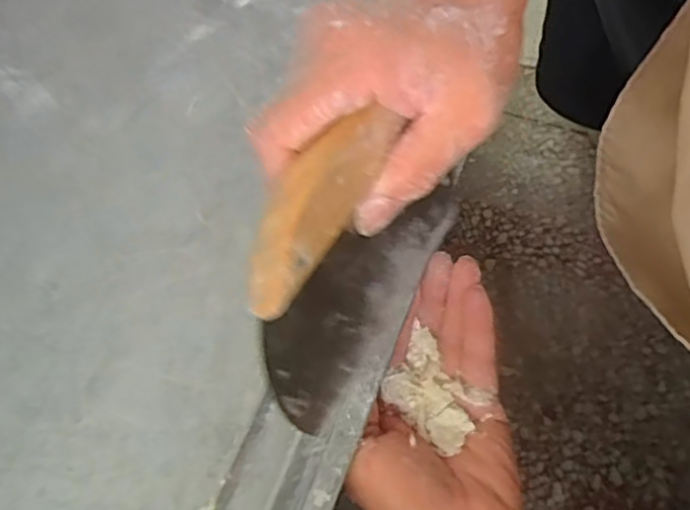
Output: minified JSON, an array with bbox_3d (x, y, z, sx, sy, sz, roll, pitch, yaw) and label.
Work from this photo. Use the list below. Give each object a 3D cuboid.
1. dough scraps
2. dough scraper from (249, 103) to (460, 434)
[{"bbox_3d":[0.047,0.074,0.337,0.055,0.011,0.041,42,72,17],"label":"dough scraps"},{"bbox_3d":[-0.004,0.001,0.258,0.023,0.109,0.117,19,58,27],"label":"dough scraper"}]

